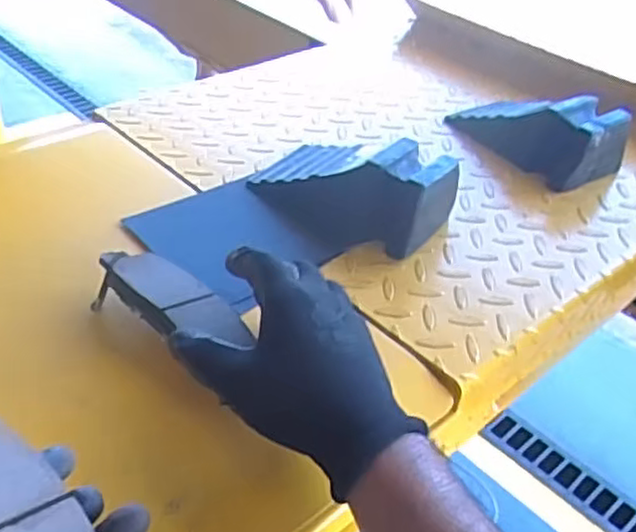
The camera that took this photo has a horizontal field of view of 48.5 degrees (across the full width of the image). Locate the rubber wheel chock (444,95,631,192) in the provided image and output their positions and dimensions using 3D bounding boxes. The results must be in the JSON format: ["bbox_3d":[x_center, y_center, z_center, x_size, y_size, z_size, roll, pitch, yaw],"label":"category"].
[{"bbox_3d":[0.222,-0.146,0.727,0.087,0.067,0.170,-22,46,-31],"label":"rubber wheel chock"}]

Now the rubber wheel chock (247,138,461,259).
[{"bbox_3d":[0.028,-0.072,0.615,0.173,0.071,0.102,15,37,32],"label":"rubber wheel chock"}]

